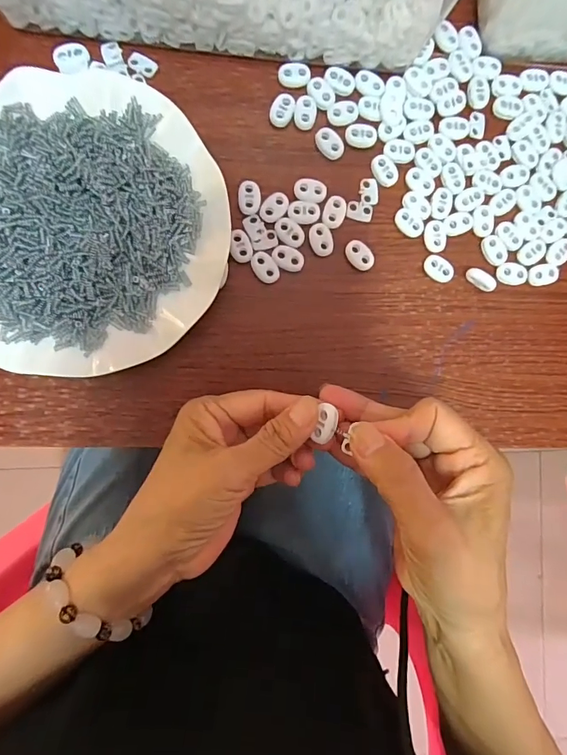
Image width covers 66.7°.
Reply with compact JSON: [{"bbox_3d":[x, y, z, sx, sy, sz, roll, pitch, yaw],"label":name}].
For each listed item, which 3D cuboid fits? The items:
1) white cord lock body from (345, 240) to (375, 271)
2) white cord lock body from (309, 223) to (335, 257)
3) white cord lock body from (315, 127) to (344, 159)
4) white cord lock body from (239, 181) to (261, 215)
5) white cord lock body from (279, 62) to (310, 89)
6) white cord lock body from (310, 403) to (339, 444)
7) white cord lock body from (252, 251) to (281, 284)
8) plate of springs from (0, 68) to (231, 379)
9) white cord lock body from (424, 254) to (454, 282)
[{"bbox_3d":[0.054,-0.087,0.305,0.017,0.004,0.023,-37,94,-5],"label":"white cord lock body"},{"bbox_3d":[0.027,-0.097,0.300,0.016,0.004,0.022,-16,92,-6],"label":"white cord lock body"},{"bbox_3d":[0.033,-0.165,0.303,0.016,0.004,0.022,-34,94,-5],"label":"white cord lock body"},{"bbox_3d":[-0.023,-0.124,0.295,0.015,0.004,0.022,2,90,-6],"label":"white cord lock body"},{"bbox_3d":[0.008,-0.211,0.301,0.022,0.004,0.014,-1,90,-6],"label":"white cord lock body"},{"bbox_3d":[0.023,0.026,0.231,0.010,0.004,0.021,14,99,-6],"label":"white cord lock body"},{"bbox_3d":[-0.013,-0.076,0.297,0.016,0.004,0.023,-35,94,-5],"label":"white cord lock body"},{"bbox_3d":[-0.128,-0.096,0.275,0.176,0.025,0.184,0,90,-6],"label":"plate of springs"},{"bbox_3d":[0.112,-0.079,0.311,0.022,0.005,0.016,34,87,-5],"label":"white cord lock body"}]

